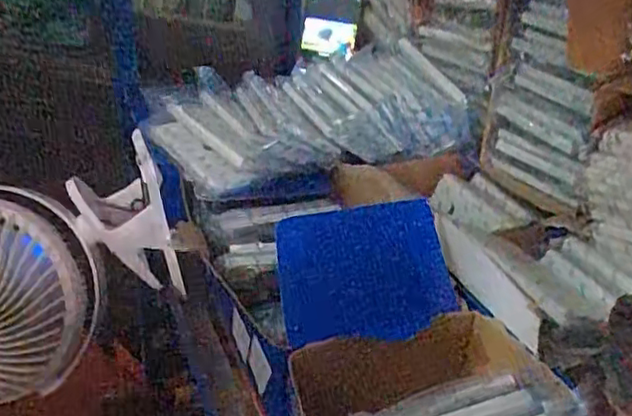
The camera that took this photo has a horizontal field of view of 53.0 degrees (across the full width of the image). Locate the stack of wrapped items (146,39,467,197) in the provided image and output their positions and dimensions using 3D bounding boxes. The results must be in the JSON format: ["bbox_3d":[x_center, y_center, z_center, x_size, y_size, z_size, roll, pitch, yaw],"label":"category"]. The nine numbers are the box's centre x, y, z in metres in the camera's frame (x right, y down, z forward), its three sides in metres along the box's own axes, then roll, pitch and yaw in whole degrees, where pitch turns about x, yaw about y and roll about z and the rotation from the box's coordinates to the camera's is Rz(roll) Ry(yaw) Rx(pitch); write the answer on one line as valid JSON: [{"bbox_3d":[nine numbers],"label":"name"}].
[{"bbox_3d":[-0.007,-0.097,0.662,0.313,0.082,0.163,-12,33,-26],"label":"stack of wrapped items"}]

